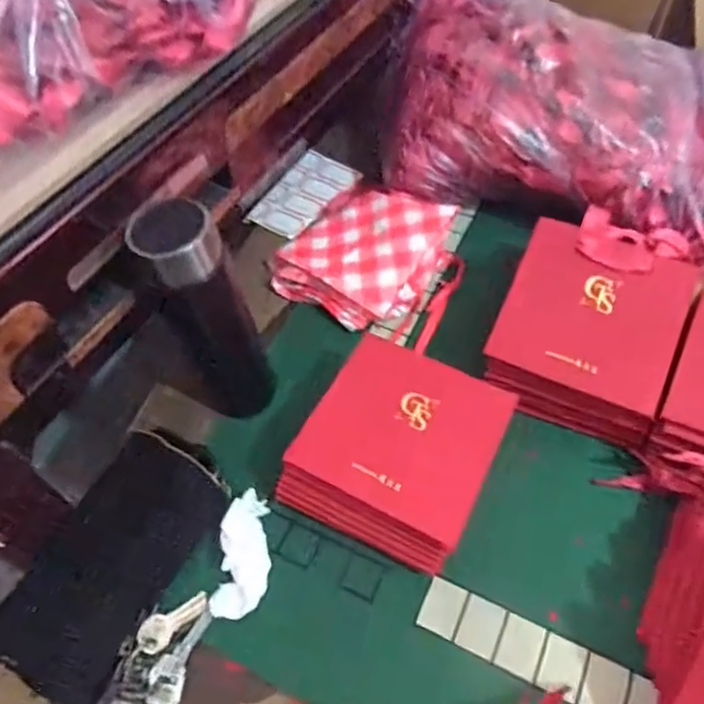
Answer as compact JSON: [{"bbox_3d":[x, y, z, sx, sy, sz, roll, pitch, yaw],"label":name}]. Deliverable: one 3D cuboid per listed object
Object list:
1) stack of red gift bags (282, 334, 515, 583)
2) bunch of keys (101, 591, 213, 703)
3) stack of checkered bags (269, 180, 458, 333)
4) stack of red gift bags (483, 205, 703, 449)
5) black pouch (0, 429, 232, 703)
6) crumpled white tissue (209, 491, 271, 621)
[{"bbox_3d":[0.039,0.083,0.502,0.141,0.081,0.160,23,59,15],"label":"stack of red gift bags"},{"bbox_3d":[-0.147,0.240,0.433,0.049,0.024,0.132,11,56,8],"label":"bunch of keys"},{"bbox_3d":[0.010,-0.111,0.640,0.156,0.066,0.156,28,60,18],"label":"stack of checkered bags"},{"bbox_3d":[0.208,-0.023,0.543,0.142,0.105,0.176,22,59,15],"label":"stack of red gift bags"},{"bbox_3d":[-0.187,0.159,0.478,0.104,0.029,0.197,23,59,16],"label":"black pouch"},{"bbox_3d":[-0.084,0.159,0.483,0.040,0.024,0.094,5,56,4],"label":"crumpled white tissue"}]

